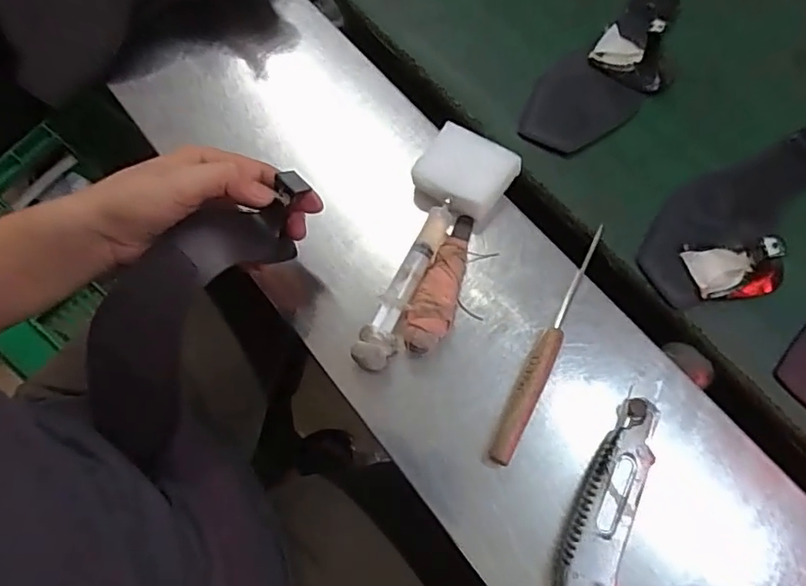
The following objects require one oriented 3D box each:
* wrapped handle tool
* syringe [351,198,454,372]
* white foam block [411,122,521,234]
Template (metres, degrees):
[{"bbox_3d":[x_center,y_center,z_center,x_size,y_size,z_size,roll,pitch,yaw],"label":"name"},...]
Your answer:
[{"bbox_3d":[0.029,-0.010,0.399,0.031,0.026,0.116,19,72,7],"label":"wrapped handle tool"},{"bbox_3d":[0.003,-0.005,0.401,0.026,0.023,0.134,23,72,9],"label":"syringe"},{"bbox_3d":[0.047,-0.093,0.427,0.068,0.032,0.059,34,74,12],"label":"white foam block"}]

